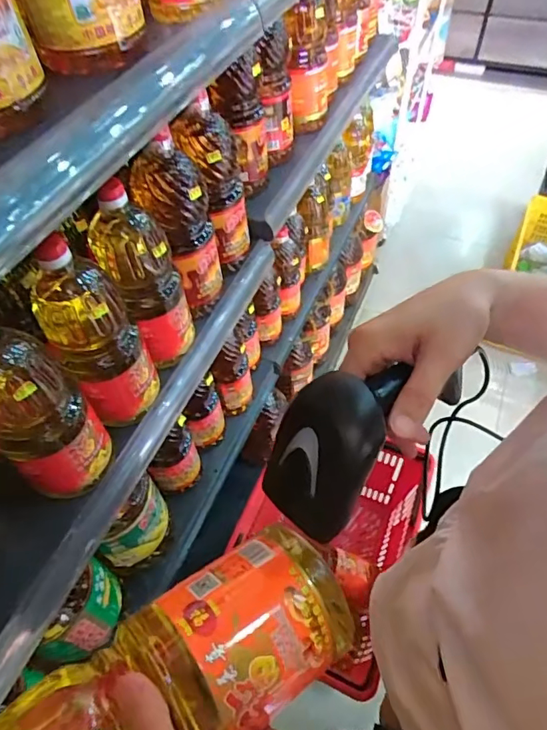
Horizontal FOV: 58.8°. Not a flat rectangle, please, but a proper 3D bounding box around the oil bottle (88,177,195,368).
[{"bbox_3d":[-0.175,-0.117,0.655,0.094,0.269,0.079,-18,54,-11],"label":"oil bottle"}]

